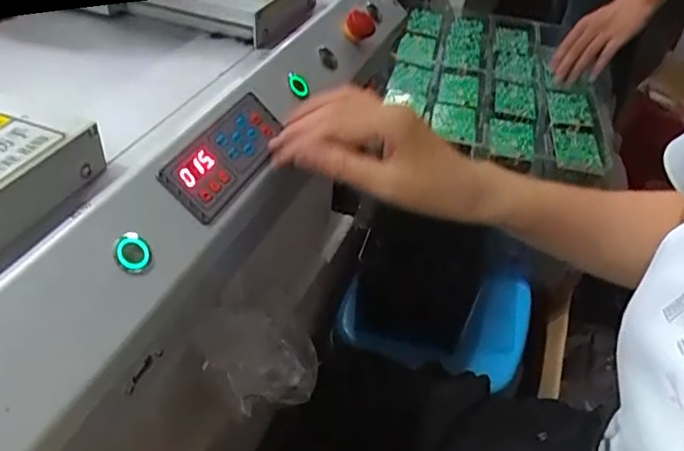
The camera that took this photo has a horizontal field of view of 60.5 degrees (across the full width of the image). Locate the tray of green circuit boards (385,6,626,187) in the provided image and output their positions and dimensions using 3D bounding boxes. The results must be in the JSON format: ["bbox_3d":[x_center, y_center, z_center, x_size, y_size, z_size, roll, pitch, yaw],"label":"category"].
[{"bbox_3d":[0.251,-0.245,0.939,0.321,0.023,0.493,11,42,7],"label":"tray of green circuit boards"}]

